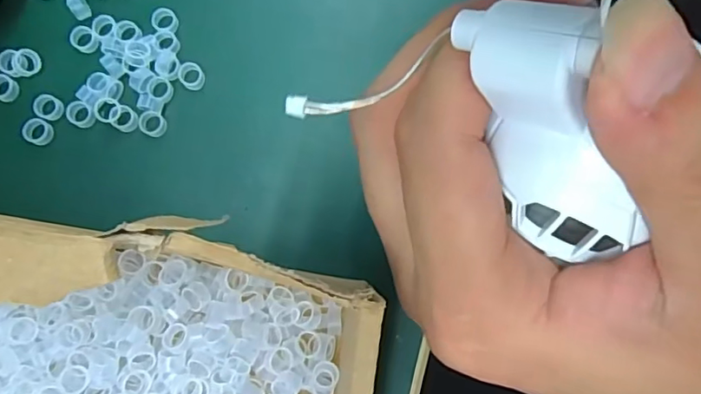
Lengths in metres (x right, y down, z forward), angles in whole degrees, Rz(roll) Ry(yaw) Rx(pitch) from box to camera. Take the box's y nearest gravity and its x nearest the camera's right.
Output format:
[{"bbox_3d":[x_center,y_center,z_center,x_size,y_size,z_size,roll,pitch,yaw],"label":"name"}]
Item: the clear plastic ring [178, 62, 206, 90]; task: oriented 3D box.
[{"bbox_3d":[-0.059,-0.045,0.206,0.009,0.004,0.010,-34,82,-4],"label":"clear plastic ring"}]

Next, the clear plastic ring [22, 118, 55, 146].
[{"bbox_3d":[-0.113,-0.024,0.202,0.009,0.004,0.009,0,81,1],"label":"clear plastic ring"}]

